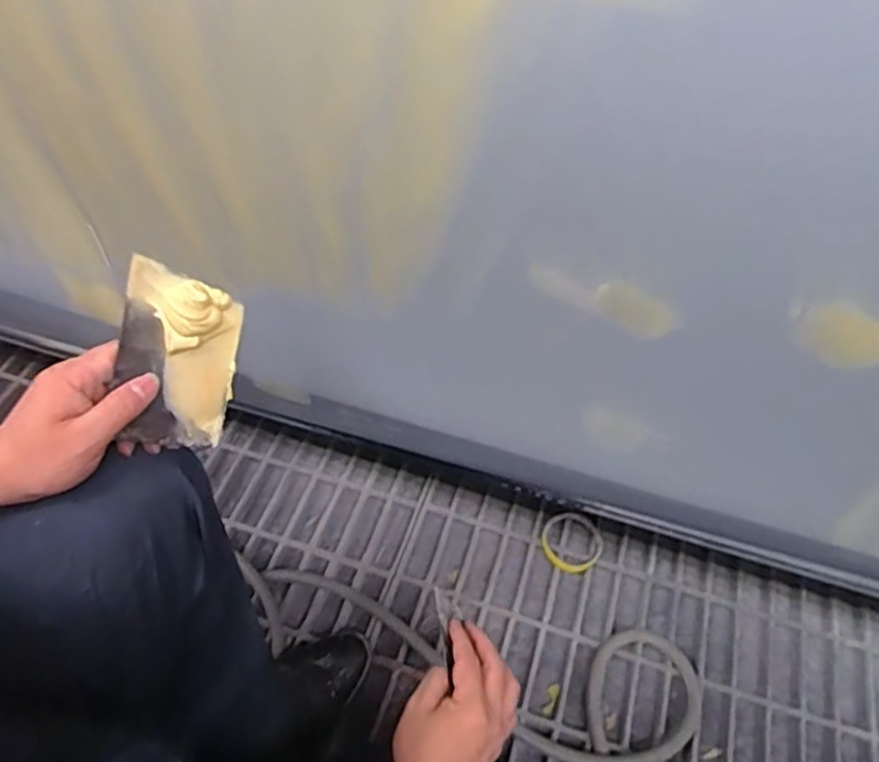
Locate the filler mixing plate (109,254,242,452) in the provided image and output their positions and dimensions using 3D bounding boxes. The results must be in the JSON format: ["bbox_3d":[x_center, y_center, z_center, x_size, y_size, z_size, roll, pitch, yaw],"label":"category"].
[{"bbox_3d":[-0.170,-0.012,0.448,0.070,0.118,0.010,6,15,-27],"label":"filler mixing plate"}]

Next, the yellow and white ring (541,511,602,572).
[{"bbox_3d":[0.185,0.222,0.948,0.087,0.020,0.085,1,53,-1],"label":"yellow and white ring"}]

